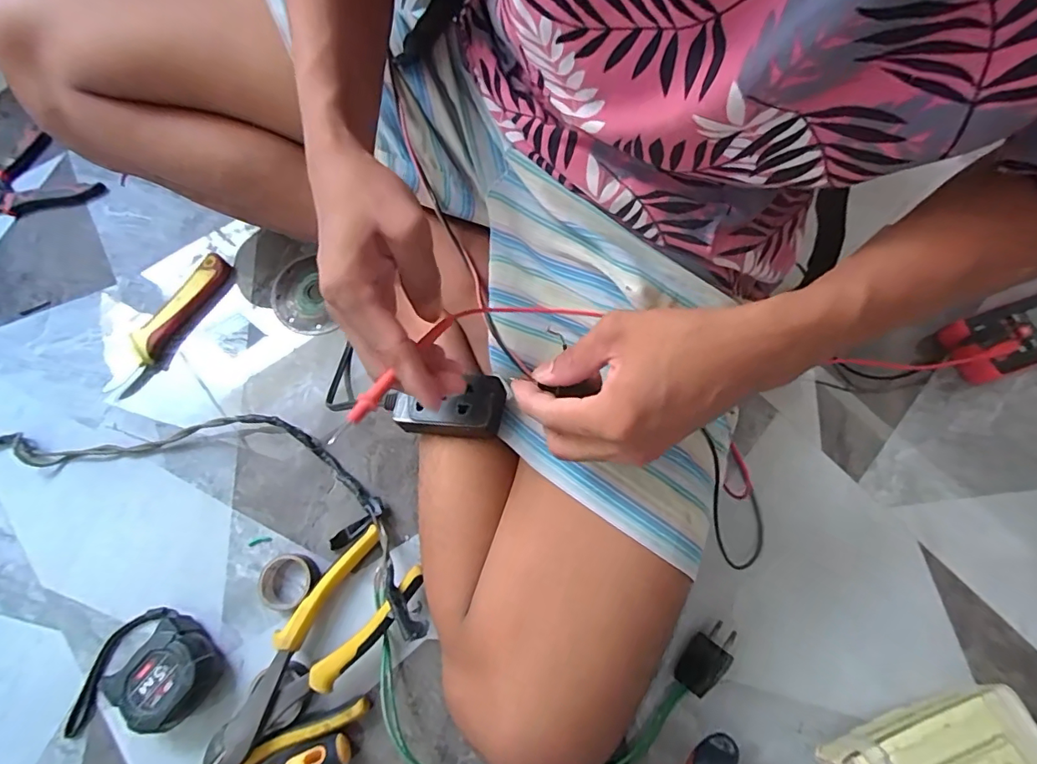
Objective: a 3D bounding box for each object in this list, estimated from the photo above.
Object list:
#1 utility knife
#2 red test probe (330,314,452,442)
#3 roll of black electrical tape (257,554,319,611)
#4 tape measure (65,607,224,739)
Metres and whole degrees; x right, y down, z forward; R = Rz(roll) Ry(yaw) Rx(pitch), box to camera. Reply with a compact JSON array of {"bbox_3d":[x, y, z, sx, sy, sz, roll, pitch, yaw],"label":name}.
[{"bbox_3d":[-0.346,-0.060,0.495,0.019,0.026,0.160,25,75,9],"label":"utility knife"},{"bbox_3d":[-0.069,-0.006,0.283,0.010,0.005,0.108,28,53,10],"label":"red test probe"},{"bbox_3d":[-0.194,0.169,0.418,0.049,0.021,0.044,17,74,7],"label":"roll of black electrical tape"},{"bbox_3d":[-0.304,0.228,0.394,0.120,0.036,0.081,-8,72,-1],"label":"tape measure"}]

